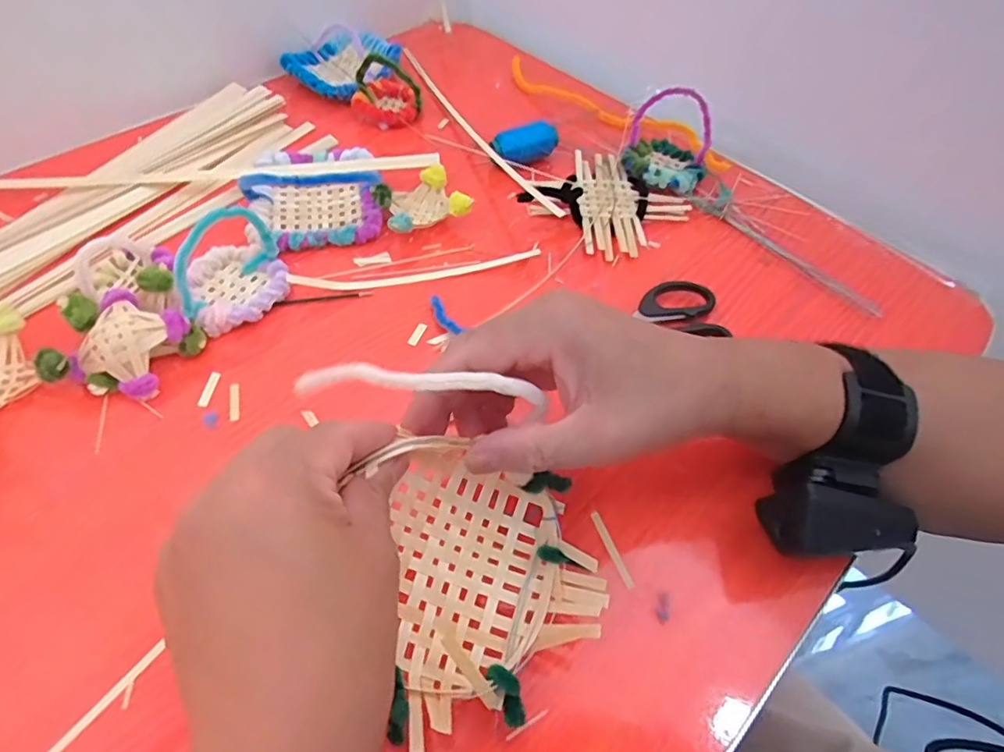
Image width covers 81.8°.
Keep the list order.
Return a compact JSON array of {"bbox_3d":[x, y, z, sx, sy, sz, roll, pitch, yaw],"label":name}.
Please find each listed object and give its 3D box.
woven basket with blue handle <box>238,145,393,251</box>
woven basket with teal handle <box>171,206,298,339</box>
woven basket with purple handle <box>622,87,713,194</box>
[{"bbox_3d":[-0.136,-0.147,0.415,0.094,0.054,0.111,-18,56,-16],"label":"woven basket with blue handle"},{"bbox_3d":[-0.169,-0.072,0.355,0.063,0.057,0.066,-19,57,-17],"label":"woven basket with teal handle"},{"bbox_3d":[0.133,-0.190,0.457,0.063,0.059,0.058,17,54,9],"label":"woven basket with purple handle"}]

